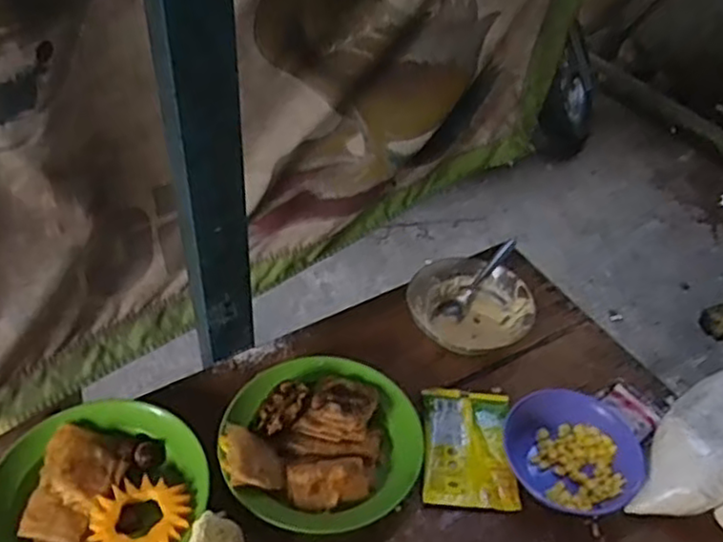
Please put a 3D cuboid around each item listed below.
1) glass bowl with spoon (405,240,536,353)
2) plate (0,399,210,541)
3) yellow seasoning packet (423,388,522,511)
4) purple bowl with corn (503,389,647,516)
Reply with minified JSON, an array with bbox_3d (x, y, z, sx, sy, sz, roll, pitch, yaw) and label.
[{"bbox_3d":[0.142,0.045,0.931,0.159,0.056,0.179,-2,50,-8],"label":"glass bowl with spoon"},{"bbox_3d":[-0.261,0.223,0.689,0.206,0.030,0.193,3,49,-3],"label":"plate"},{"bbox_3d":[0.122,0.196,0.787,0.101,0.013,0.154,11,41,-5],"label":"yellow seasoning packet"},{"bbox_3d":[0.235,0.199,0.774,0.126,0.045,0.149,-33,60,-29],"label":"purple bowl with corn"}]

